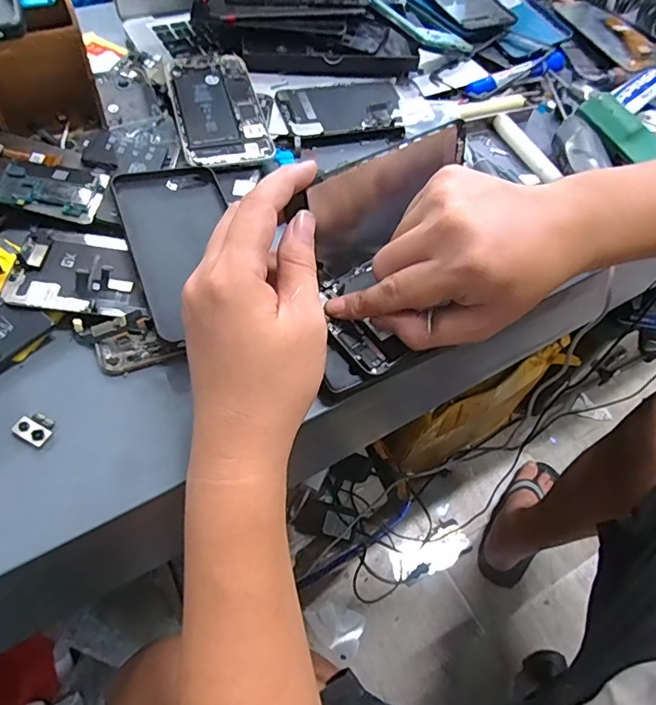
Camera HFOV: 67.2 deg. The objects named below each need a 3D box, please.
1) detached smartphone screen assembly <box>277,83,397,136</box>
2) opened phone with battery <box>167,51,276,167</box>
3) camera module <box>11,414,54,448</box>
[{"bbox_3d":[0.014,-0.236,0.470,0.114,0.012,0.066,-11,59,-13],"label":"detached smartphone screen assembly"},{"bbox_3d":[-0.101,-0.223,0.443,0.074,0.012,0.158,-13,60,-14],"label":"opened phone with battery"},{"bbox_3d":[-0.169,0.043,0.286,0.019,0.006,0.017,27,58,11],"label":"camera module"}]

